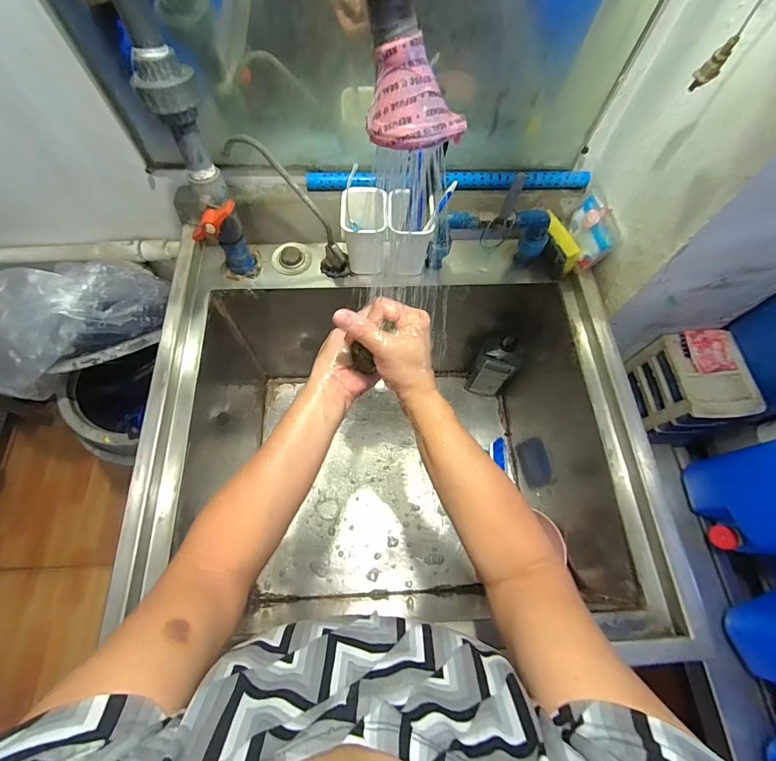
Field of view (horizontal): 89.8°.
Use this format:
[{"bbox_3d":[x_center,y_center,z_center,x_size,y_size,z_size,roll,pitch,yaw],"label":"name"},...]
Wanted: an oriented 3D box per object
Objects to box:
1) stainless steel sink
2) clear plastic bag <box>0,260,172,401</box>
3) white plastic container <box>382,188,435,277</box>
[{"bbox_3d":[0.040,0.084,0.785,0.778,0.451,0.713,-2,67,-2],"label":"stainless steel sink"},{"bbox_3d":[-0.632,-0.110,0.738,0.374,0.169,0.184,-24,70,-12],"label":"clear plastic bag"},{"bbox_3d":[0.034,-0.234,0.641,0.074,0.113,0.085,7,67,1],"label":"white plastic container"}]

